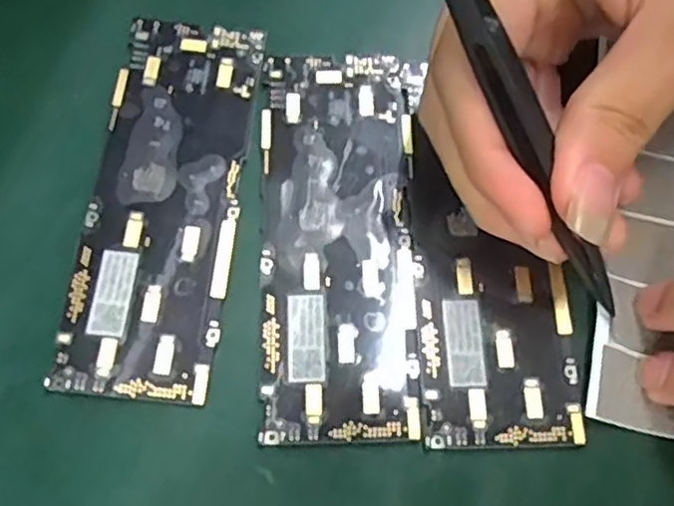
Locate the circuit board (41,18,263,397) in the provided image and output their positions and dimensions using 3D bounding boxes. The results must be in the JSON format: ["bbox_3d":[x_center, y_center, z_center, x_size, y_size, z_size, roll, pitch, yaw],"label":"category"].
[{"bbox_3d":[-0.052,-0.018,0.214,0.043,0.004,0.123,6,69,-1],"label":"circuit board"}]

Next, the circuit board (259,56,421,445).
[{"bbox_3d":[0.000,-0.006,0.212,0.044,0.004,0.122,-1,69,0],"label":"circuit board"}]

